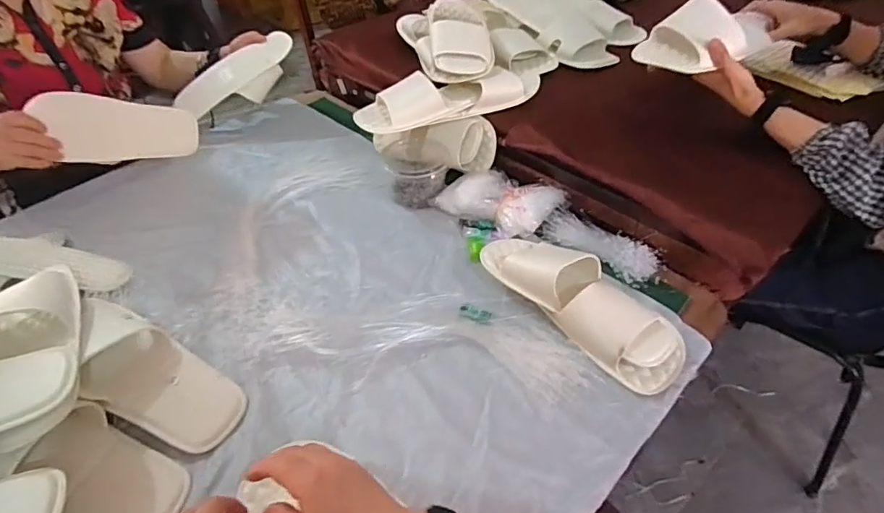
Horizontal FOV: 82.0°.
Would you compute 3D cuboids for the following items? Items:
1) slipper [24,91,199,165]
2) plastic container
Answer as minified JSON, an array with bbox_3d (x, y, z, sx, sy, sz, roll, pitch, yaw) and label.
[{"bbox_3d":[-0.567,-0.220,0.901,0.032,0.109,0.265,30,20,27],"label":"slipper"},{"bbox_3d":[-0.045,-0.149,0.870,0.113,0.065,0.130,3,45,4],"label":"plastic container"}]

